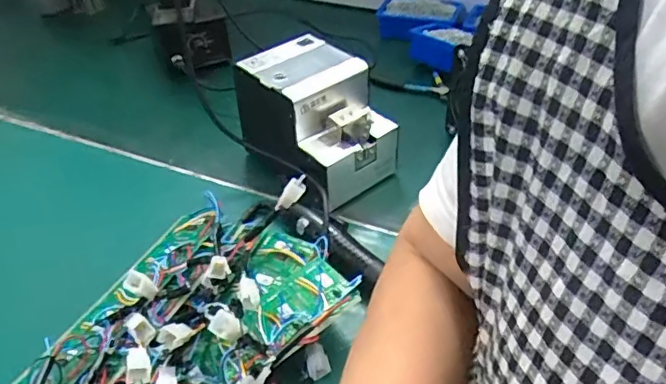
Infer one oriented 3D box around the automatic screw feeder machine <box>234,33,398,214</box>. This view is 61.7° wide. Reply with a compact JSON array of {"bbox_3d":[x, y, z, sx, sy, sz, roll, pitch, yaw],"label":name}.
[{"bbox_3d":[-0.020,-0.094,0.720,0.134,0.144,0.172,-29,48,-26],"label":"automatic screw feeder machine"}]

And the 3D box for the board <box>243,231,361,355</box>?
[{"bbox_3d":[-0.045,0.093,0.571,0.107,0.019,0.154,-28,33,-12],"label":"board"}]

